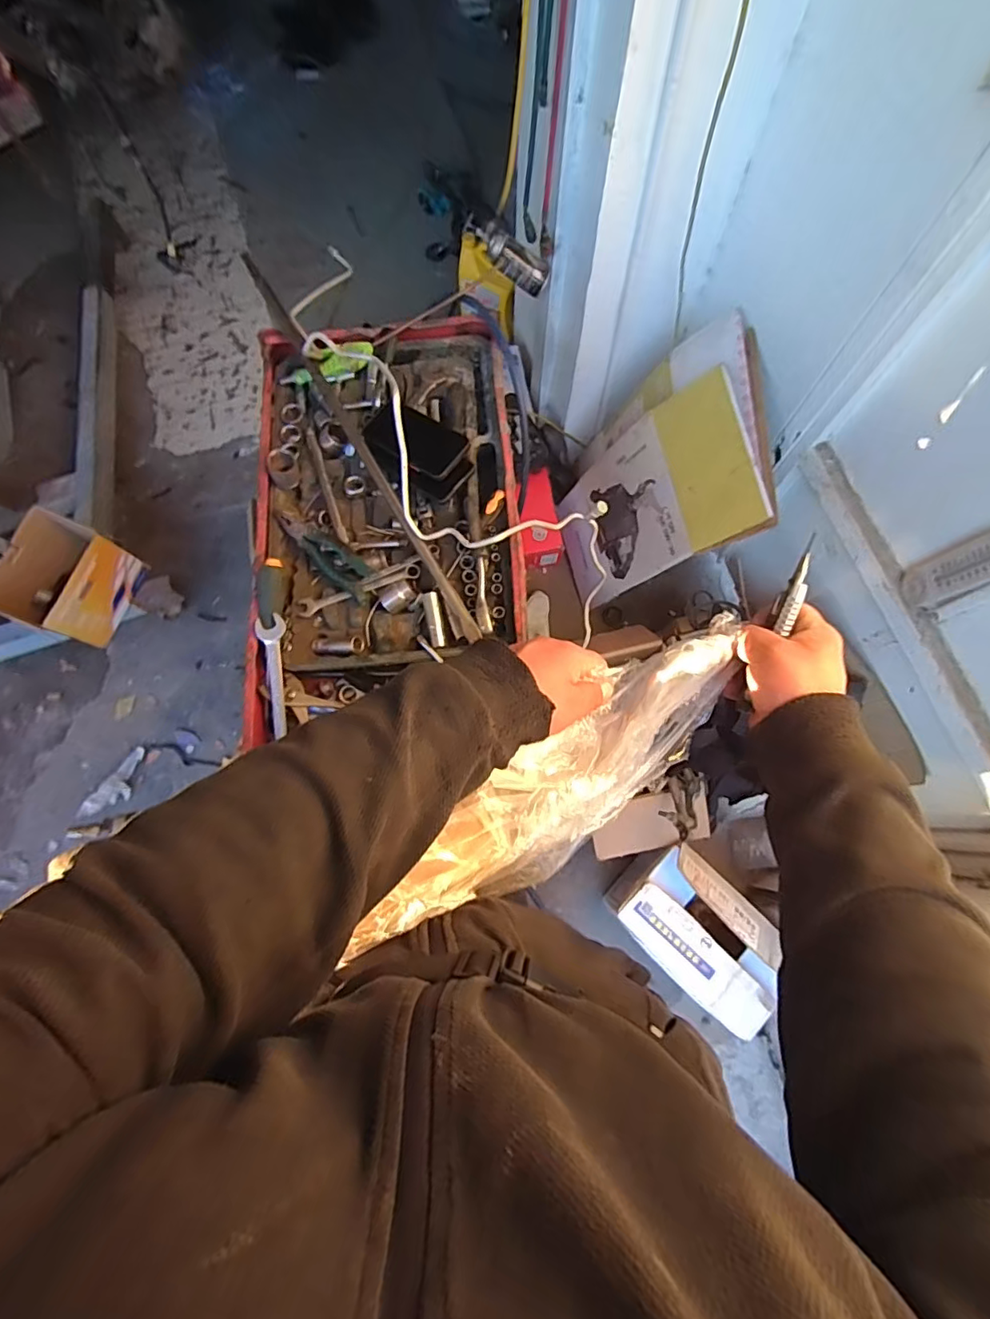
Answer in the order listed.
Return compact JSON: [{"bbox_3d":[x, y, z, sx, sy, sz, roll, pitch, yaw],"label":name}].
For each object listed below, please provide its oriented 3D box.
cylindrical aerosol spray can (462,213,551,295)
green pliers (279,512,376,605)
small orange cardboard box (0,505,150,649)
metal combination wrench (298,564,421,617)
[{"bbox_3d":[0.036,-0.879,1.176,0.178,0.058,0.058,32,78,-15],"label":"cylindrical aerosol spray can"},{"bbox_3d":[-0.245,-0.149,0.783,0.173,0.026,0.046,37,78,11],"label":"green pliers"},{"bbox_3d":[-1.070,-0.203,1.339,0.197,0.226,0.279,23,75,7],"label":"small orange cardboard box"},{"bbox_3d":[-0.198,-0.104,0.780,0.181,0.013,0.027,-21,75,-5],"label":"metal combination wrench"}]

